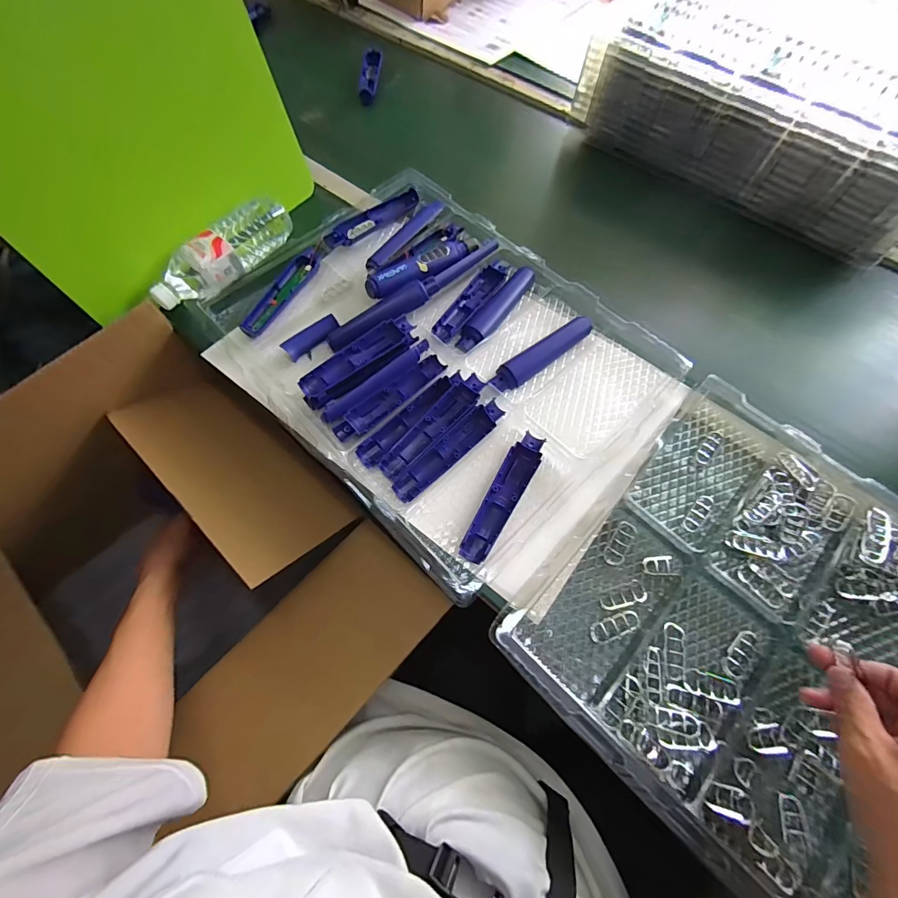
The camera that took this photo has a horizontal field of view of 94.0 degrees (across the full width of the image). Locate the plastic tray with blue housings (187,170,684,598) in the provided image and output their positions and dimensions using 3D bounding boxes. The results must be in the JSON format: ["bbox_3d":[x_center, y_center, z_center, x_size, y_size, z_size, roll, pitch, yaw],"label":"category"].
[{"bbox_3d":[-0.015,-0.143,0.561,0.561,0.041,0.432,41,71,15],"label":"plastic tray with blue housings"}]

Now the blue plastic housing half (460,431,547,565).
[{"bbox_3d":[0.063,0.054,0.486,0.036,0.017,0.164,28,68,11],"label":"blue plastic housing half"}]

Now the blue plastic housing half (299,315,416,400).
[{"bbox_3d":[-0.117,-0.117,0.546,0.164,0.027,0.040,-37,72,-17],"label":"blue plastic housing half"}]

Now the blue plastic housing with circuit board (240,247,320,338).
[{"bbox_3d":[-0.241,-0.227,0.600,0.038,0.016,0.160,24,69,11],"label":"blue plastic housing with circuit board"}]

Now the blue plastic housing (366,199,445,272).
[{"bbox_3d":[-0.064,-0.330,0.651,0.031,0.016,0.171,31,69,12],"label":"blue plastic housing"}]

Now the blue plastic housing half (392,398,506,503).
[{"bbox_3d":[0.002,0.000,0.506,0.166,0.022,0.033,-40,73,-17],"label":"blue plastic housing half"}]

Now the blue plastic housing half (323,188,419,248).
[{"bbox_3d":[-0.122,-0.368,0.664,0.179,0.016,0.034,-41,72,-15],"label":"blue plastic housing half"}]

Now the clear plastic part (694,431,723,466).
[{"bbox_3d":[0.326,-0.003,0.524,0.020,0.004,0.053,39,70,15],"label":"clear plastic part"}]

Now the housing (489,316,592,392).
[{"bbox_3d":[0.126,-0.131,0.569,0.167,0.016,0.036,-36,71,-16],"label":"housing"}]

